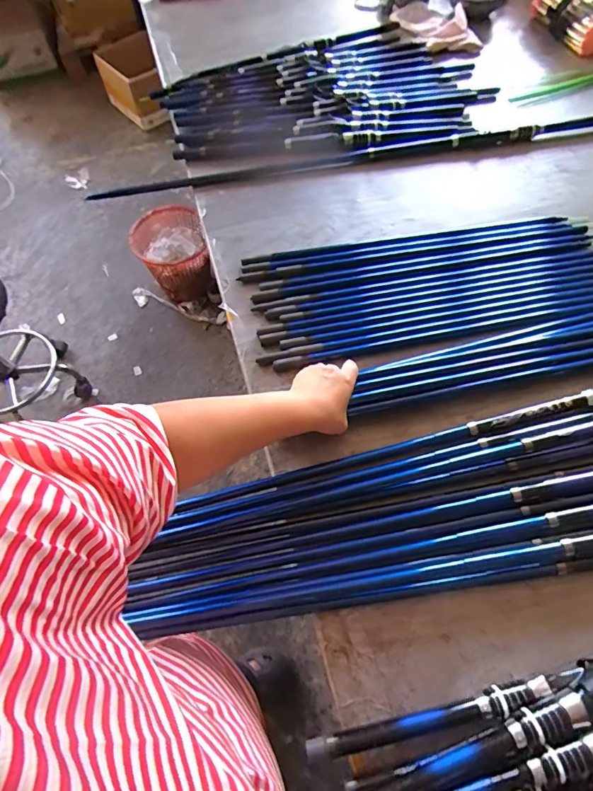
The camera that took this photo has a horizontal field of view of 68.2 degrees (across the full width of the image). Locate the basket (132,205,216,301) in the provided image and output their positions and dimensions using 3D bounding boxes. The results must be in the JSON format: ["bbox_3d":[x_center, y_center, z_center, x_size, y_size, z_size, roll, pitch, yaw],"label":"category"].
[{"bbox_3d":[-0.449,-0.510,1.627,0.250,0.263,0.232,-16,63,-8],"label":"basket"}]

